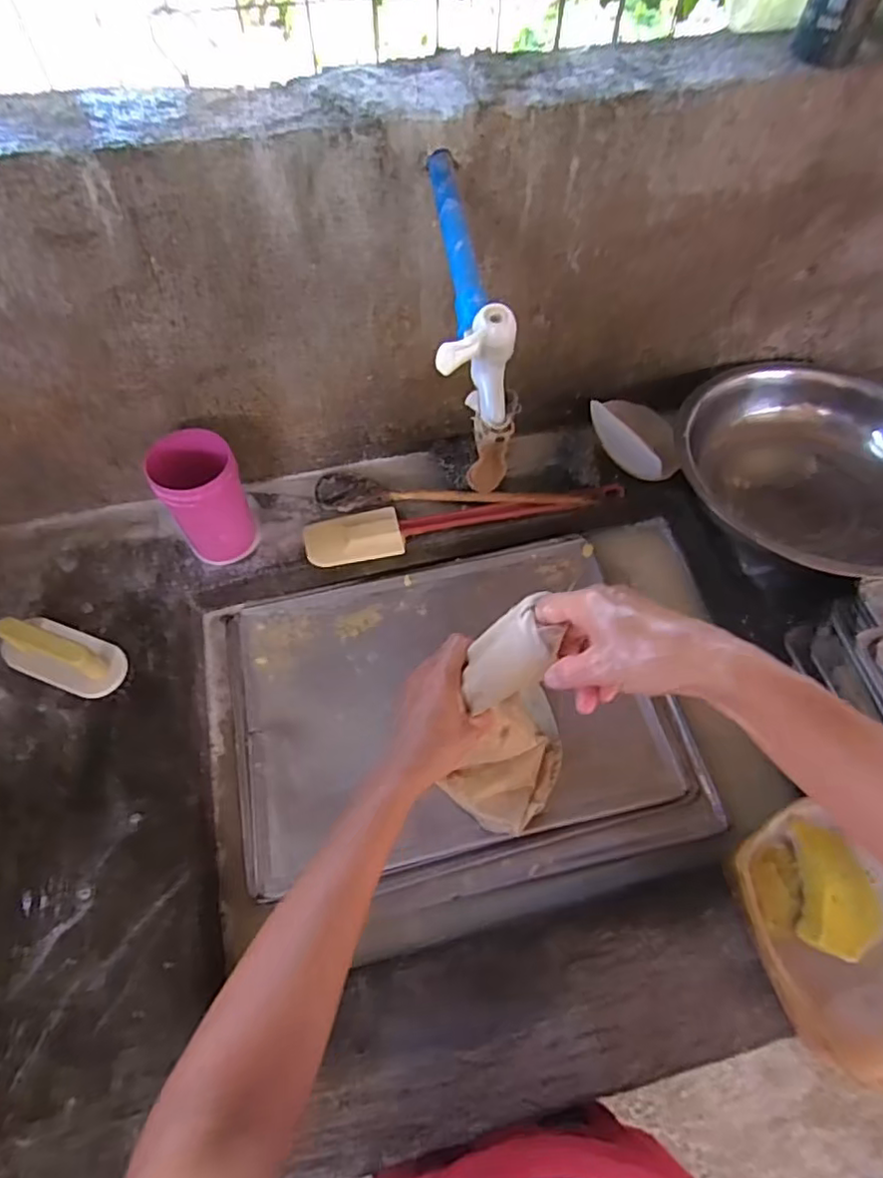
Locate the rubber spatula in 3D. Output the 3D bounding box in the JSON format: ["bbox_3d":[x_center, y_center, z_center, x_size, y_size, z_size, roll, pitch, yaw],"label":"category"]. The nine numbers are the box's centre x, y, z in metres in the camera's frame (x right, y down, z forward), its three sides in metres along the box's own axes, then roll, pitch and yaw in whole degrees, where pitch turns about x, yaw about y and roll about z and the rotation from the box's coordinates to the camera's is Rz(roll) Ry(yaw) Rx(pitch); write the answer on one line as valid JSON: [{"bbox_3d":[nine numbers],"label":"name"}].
[{"bbox_3d":[0.029,-0.094,0.764,0.391,0.022,0.066,-10,62,-6],"label":"rubber spatula"}]

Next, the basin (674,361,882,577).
[{"bbox_3d":[0.444,-0.133,0.743,0.307,0.120,0.316,0,62,-1],"label":"basin"}]

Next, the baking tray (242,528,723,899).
[{"bbox_3d":[0.014,0.137,0.711,0.483,0.037,0.372,-11,62,-7],"label":"baking tray"}]

